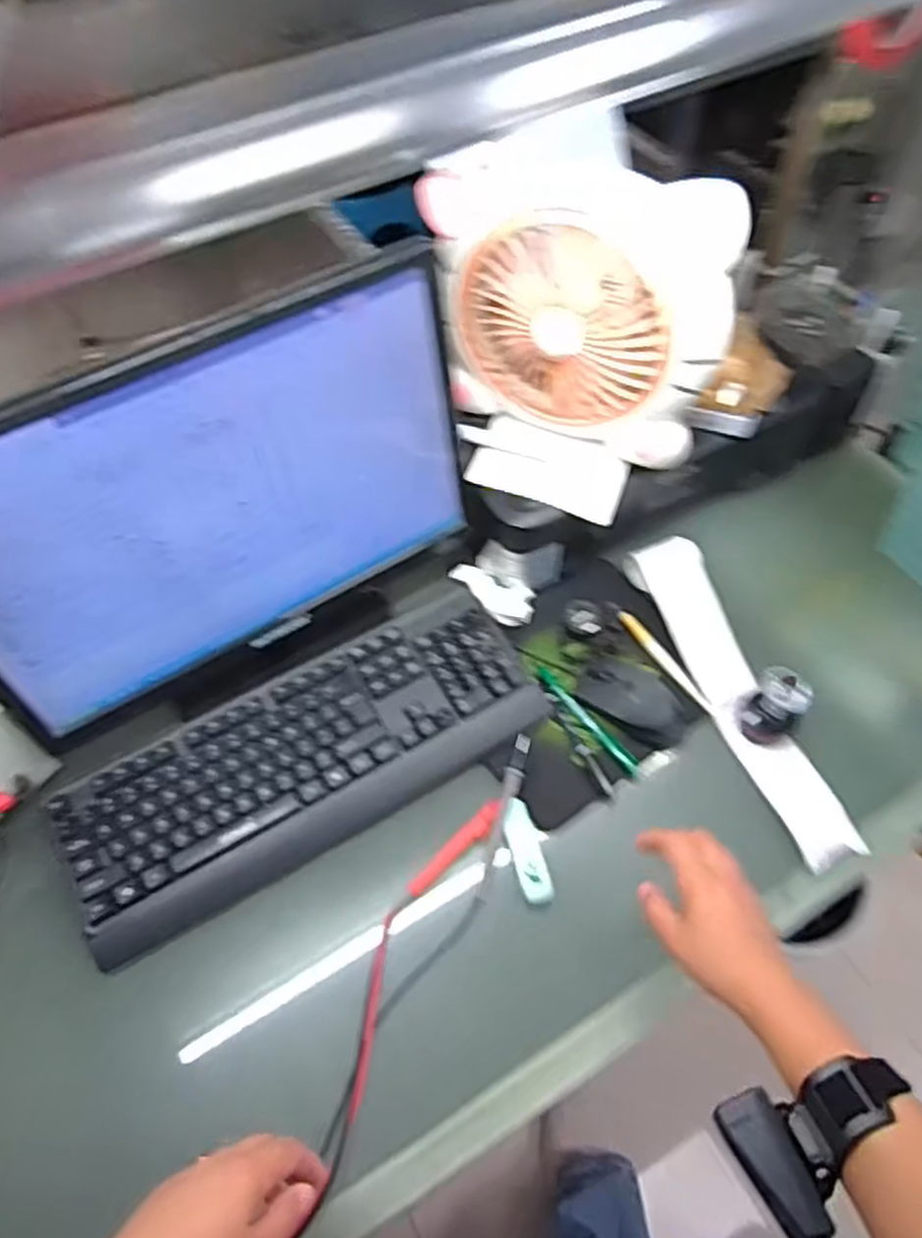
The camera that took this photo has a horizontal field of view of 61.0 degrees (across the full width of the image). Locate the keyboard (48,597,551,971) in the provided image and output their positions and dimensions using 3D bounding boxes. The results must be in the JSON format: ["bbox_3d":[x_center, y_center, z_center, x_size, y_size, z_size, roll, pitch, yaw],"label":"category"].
[{"bbox_3d":[-0.139,0.125,0.712,0.426,0.032,0.145,-27,59,-15],"label":"keyboard"}]

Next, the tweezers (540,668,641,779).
[{"bbox_3d":[0.119,0.094,0.744,0.015,0.008,0.136,-32,61,-18],"label":"tweezers"}]

